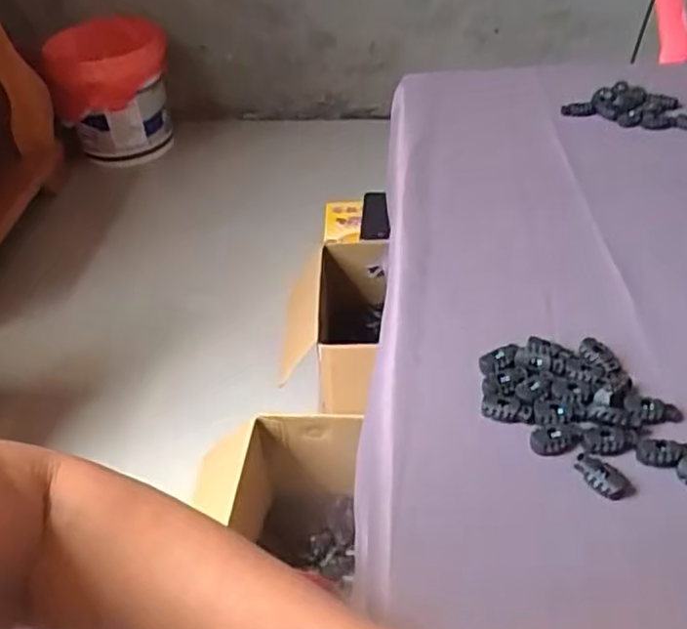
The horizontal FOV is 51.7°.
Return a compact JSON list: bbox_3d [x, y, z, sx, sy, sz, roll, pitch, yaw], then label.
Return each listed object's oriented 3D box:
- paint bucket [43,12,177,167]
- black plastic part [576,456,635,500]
[{"bbox_3d":[-0.527,-0.518,1.638,0.259,0.310,0.259,-2,42,2],"label":"paint bucket"},{"bbox_3d":[0.136,0.085,0.374,0.031,0.006,0.015,28,51,31],"label":"black plastic part"}]

